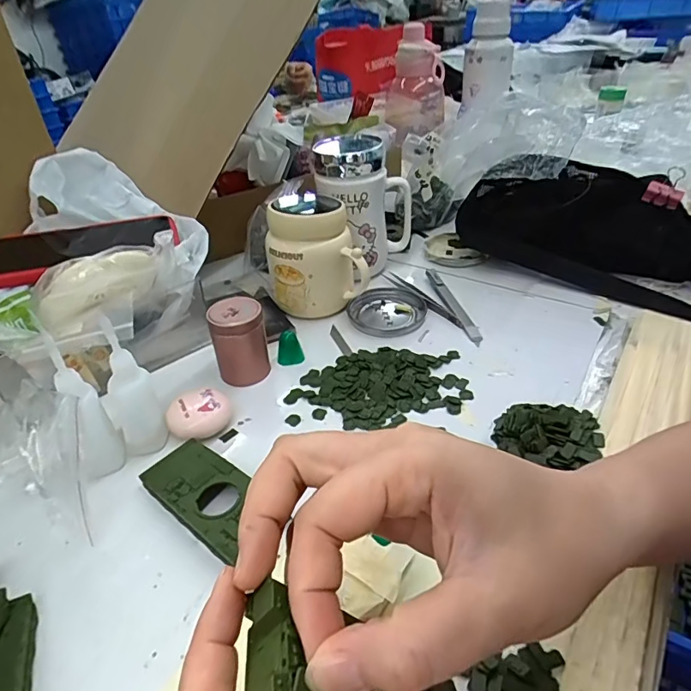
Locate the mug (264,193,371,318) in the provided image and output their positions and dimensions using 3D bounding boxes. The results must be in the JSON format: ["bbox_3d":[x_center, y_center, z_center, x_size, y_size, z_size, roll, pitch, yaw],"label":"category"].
[{"bbox_3d":[-0.034,-0.097,0.503,0.093,0.114,0.097,-9,37,-7],"label":"mug"}]

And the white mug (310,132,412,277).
[{"bbox_3d":[0.015,-0.149,0.541,0.079,0.146,0.090,26,46,35],"label":"white mug"}]

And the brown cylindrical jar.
[{"bbox_3d":[-0.091,-0.004,0.421,0.043,0.066,0.038,-26,42,-27],"label":"brown cylindrical jar"}]

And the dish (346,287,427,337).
[{"bbox_3d":[0.041,-0.036,0.508,0.079,0.009,0.079,-3,36,2],"label":"dish"}]

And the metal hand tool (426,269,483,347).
[{"bbox_3d":[0.110,-0.045,0.512,0.014,0.006,0.138,-11,37,-9],"label":"metal hand tool"}]

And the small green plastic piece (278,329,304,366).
[{"bbox_3d":[-0.050,0.001,0.445,0.023,0.026,0.018,-2,36,2],"label":"small green plastic piece"}]

